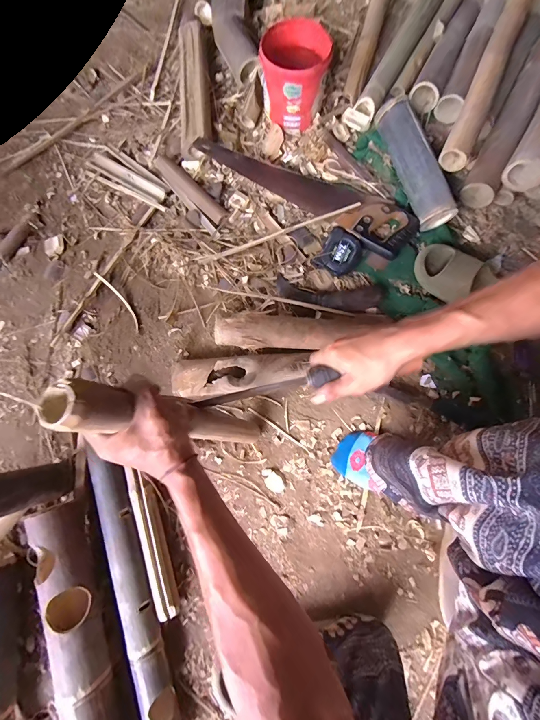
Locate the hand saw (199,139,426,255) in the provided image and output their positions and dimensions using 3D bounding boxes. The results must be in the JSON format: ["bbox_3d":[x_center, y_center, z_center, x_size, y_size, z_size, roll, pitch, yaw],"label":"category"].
[{"bbox_3d":[0.083,-0.381,0.682,0.497,0.043,0.132,32,81,6],"label":"hand saw"}]

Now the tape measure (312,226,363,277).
[{"bbox_3d":[0.147,-0.222,0.655,0.081,0.044,0.086,35,82,7],"label":"tape measure"}]

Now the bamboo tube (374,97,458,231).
[{"bbox_3d":[0.310,-0.427,0.661,0.063,0.061,0.289,-18,78,-4],"label":"bamboo tube"}]

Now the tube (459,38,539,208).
[{"bbox_3d":[0.570,-0.575,0.715,0.071,0.063,0.492,28,81,6],"label":"tube"}]

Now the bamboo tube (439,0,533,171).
[{"bbox_3d":[0.494,-0.660,0.676,0.056,0.047,0.576,25,79,5],"label":"bamboo tube"}]

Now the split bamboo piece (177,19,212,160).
[{"bbox_3d":[-0.187,-0.674,0.758,0.085,0.065,0.394,-7,79,-1],"label":"split bamboo piece"}]

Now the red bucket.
[{"bbox_3d":[0.053,-0.619,0.678,0.134,0.122,0.167,1,78,1],"label":"red bucket"}]

